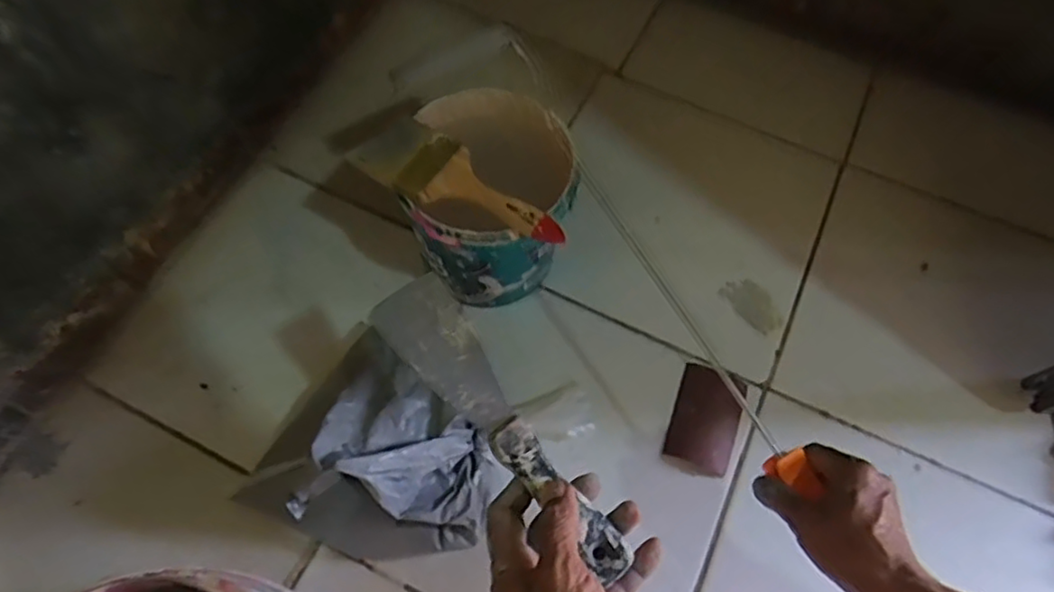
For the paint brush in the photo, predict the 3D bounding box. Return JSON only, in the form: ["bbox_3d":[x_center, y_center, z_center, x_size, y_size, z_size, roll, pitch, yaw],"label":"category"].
[{"bbox_3d":[-0.056,-0.095,0.552,0.189,0.012,0.066,33,68,13],"label":"paint brush"}]

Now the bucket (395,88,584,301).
[{"bbox_3d":[-0.032,-0.089,0.643,0.147,0.181,0.161,1,65,-1],"label":"bucket"}]

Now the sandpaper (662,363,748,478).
[{"bbox_3d":[0.179,0.122,0.641,0.067,0.010,0.113,18,66,7],"label":"sandpaper"}]

